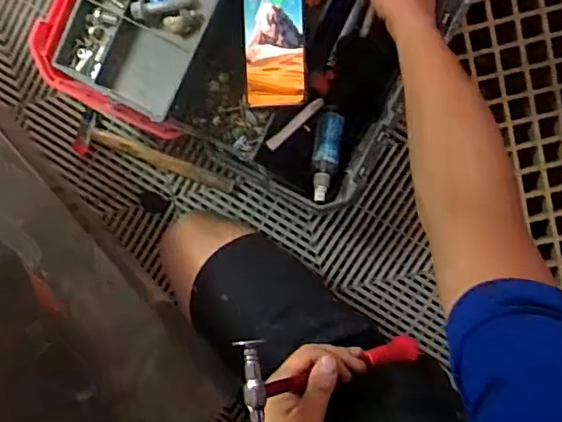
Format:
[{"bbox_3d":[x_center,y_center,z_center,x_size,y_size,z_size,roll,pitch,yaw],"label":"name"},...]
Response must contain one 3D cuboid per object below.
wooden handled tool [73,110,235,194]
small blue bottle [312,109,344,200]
[{"bbox_3d":[-0.198,-0.073,0.865,0.252,0.033,0.064,24,98,0],"label":"wooden handled tool"},{"bbox_3d":[0.062,-0.077,0.766,0.036,0.026,0.130,9,75,2],"label":"small blue bottle"}]

